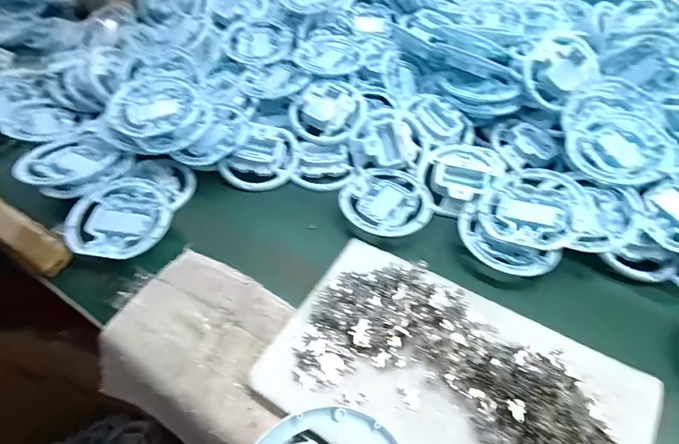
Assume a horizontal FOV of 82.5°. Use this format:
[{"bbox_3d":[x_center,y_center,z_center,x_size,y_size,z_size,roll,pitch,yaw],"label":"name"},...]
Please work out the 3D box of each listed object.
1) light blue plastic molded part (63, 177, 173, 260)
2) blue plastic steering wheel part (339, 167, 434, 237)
[{"bbox_3d":[-0.244,-0.004,0.431,0.102,0.020,0.106,-19,53,-16],"label":"light blue plastic molded part"},{"bbox_3d":[0.056,-0.025,0.459,0.106,0.013,0.102,0,51,0],"label":"blue plastic steering wheel part"}]

